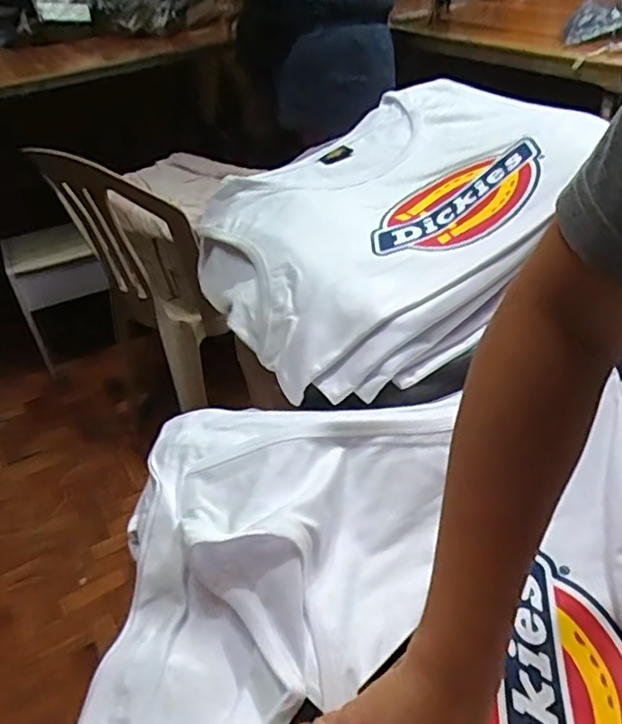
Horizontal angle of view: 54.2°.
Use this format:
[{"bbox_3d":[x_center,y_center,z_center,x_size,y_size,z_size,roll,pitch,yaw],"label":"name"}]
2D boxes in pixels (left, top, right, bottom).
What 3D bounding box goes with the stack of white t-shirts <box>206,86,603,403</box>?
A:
[{"bbox_3d":[0.090,-0.194,0.714,0.498,0.067,0.397,-36,45,-15],"label":"stack of white t-shirts"}]

